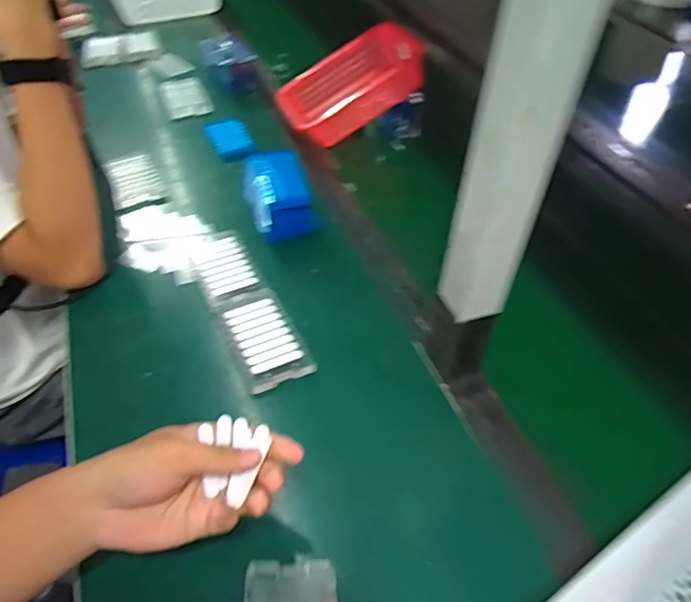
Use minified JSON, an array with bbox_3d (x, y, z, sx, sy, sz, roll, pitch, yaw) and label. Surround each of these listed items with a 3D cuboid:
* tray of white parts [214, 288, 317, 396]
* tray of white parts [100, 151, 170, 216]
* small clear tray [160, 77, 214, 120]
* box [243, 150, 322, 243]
[{"bbox_3d":[-0.089,0.039,0.584,0.072,0.012,0.121,-19,49,-20],"label":"tray of white parts"},{"bbox_3d":[-0.303,-0.171,0.788,0.068,0.015,0.123,-19,49,-20],"label":"tray of white parts"},{"bbox_3d":[-0.284,-0.365,0.970,0.076,0.008,0.138,-16,48,-17],"label":"small clear tray"},{"bbox_3d":[-0.088,-0.143,0.723,0.080,0.060,0.122,-10,46,-12],"label":"box"}]

